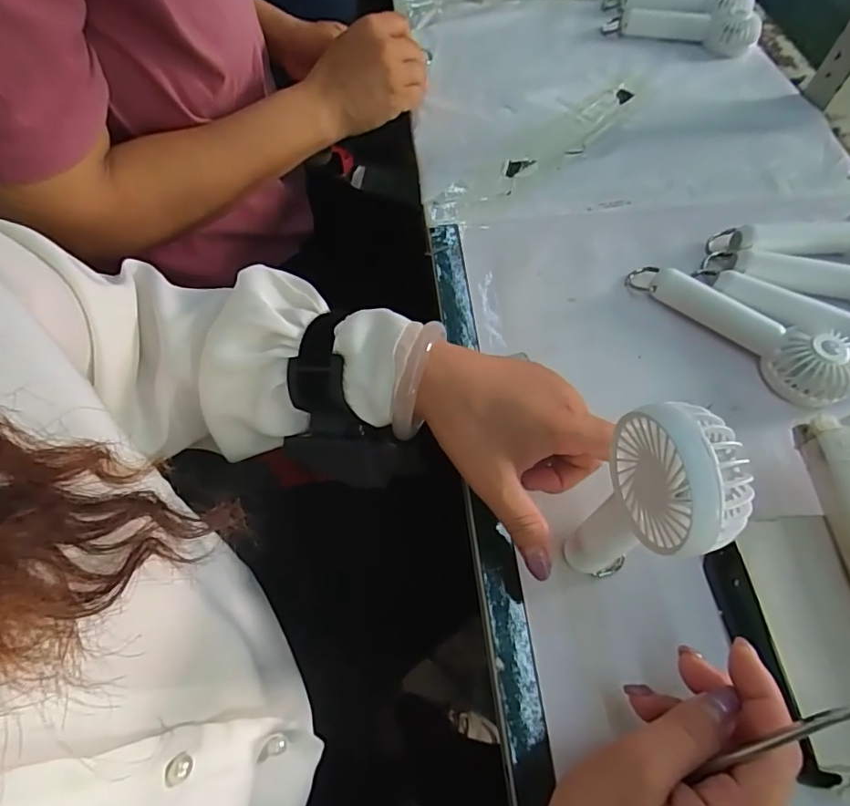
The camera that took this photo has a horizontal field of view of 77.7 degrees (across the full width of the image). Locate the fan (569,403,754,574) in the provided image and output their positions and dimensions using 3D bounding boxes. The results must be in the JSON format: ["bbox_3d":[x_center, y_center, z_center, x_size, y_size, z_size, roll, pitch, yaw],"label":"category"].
[{"bbox_3d":[0.099,0.052,0.246,0.054,0.147,0.046,40,65,20],"label":"fan"}]

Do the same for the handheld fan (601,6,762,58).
[{"bbox_3d":[0.289,-0.425,0.594,0.161,0.029,0.051,17,61,8],"label":"handheld fan"}]

